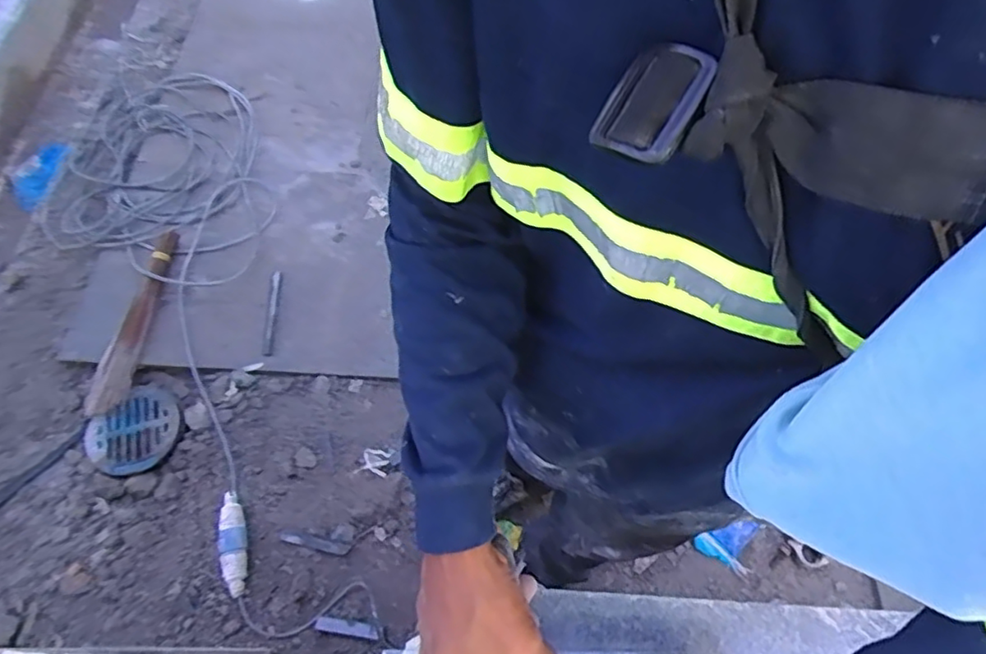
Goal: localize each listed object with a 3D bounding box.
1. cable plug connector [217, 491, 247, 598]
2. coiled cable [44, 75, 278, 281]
[{"bbox_3d":[-0.511,0.424,1.201,0.047,0.039,0.194,-11,63,-8],"label":"cable plug connector"},{"bbox_3d":[-0.855,-0.432,1.606,0.622,0.050,0.609,1,66,-2],"label":"coiled cable"}]

